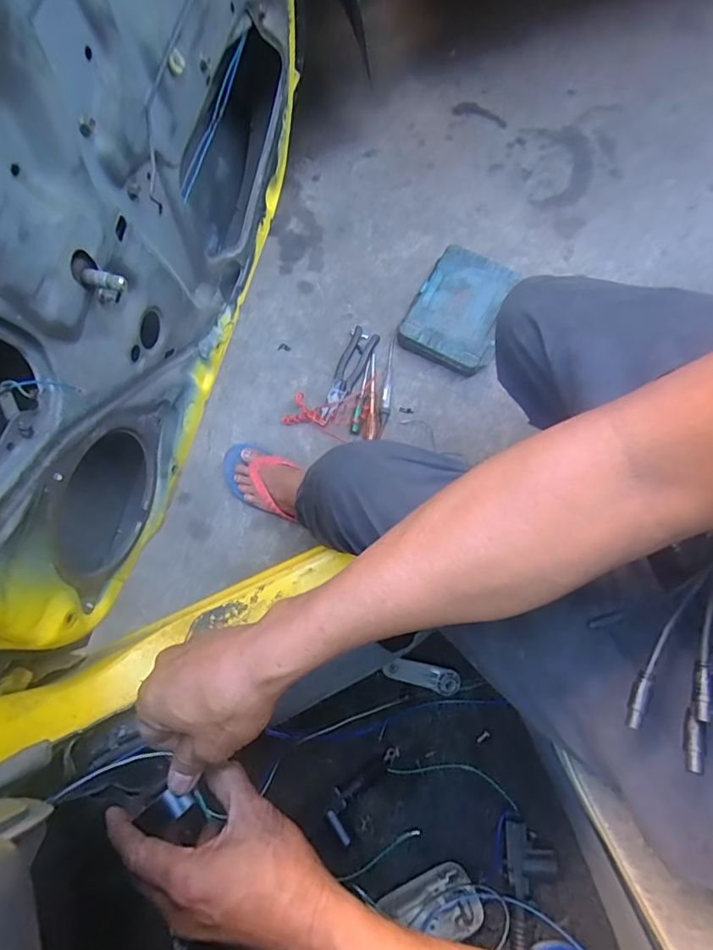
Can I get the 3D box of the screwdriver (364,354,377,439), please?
[{"bbox_3d":[0.034,-0.157,0.997,0.022,0.028,0.192,5,74,3],"label":"screwdriver"}]

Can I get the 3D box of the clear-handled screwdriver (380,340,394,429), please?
[{"bbox_3d":[0.064,-0.191,1.012,0.018,0.018,0.193,5,74,3],"label":"clear-handled screwdriver"}]

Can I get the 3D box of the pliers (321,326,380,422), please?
[{"bbox_3d":[-0.023,-0.203,1.023,0.054,0.018,0.215,25,76,8],"label":"pliers"}]

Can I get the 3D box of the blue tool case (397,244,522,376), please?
[{"bbox_3d":[0.215,-0.338,1.027,0.192,0.080,0.241,24,76,8],"label":"blue tool case"}]

